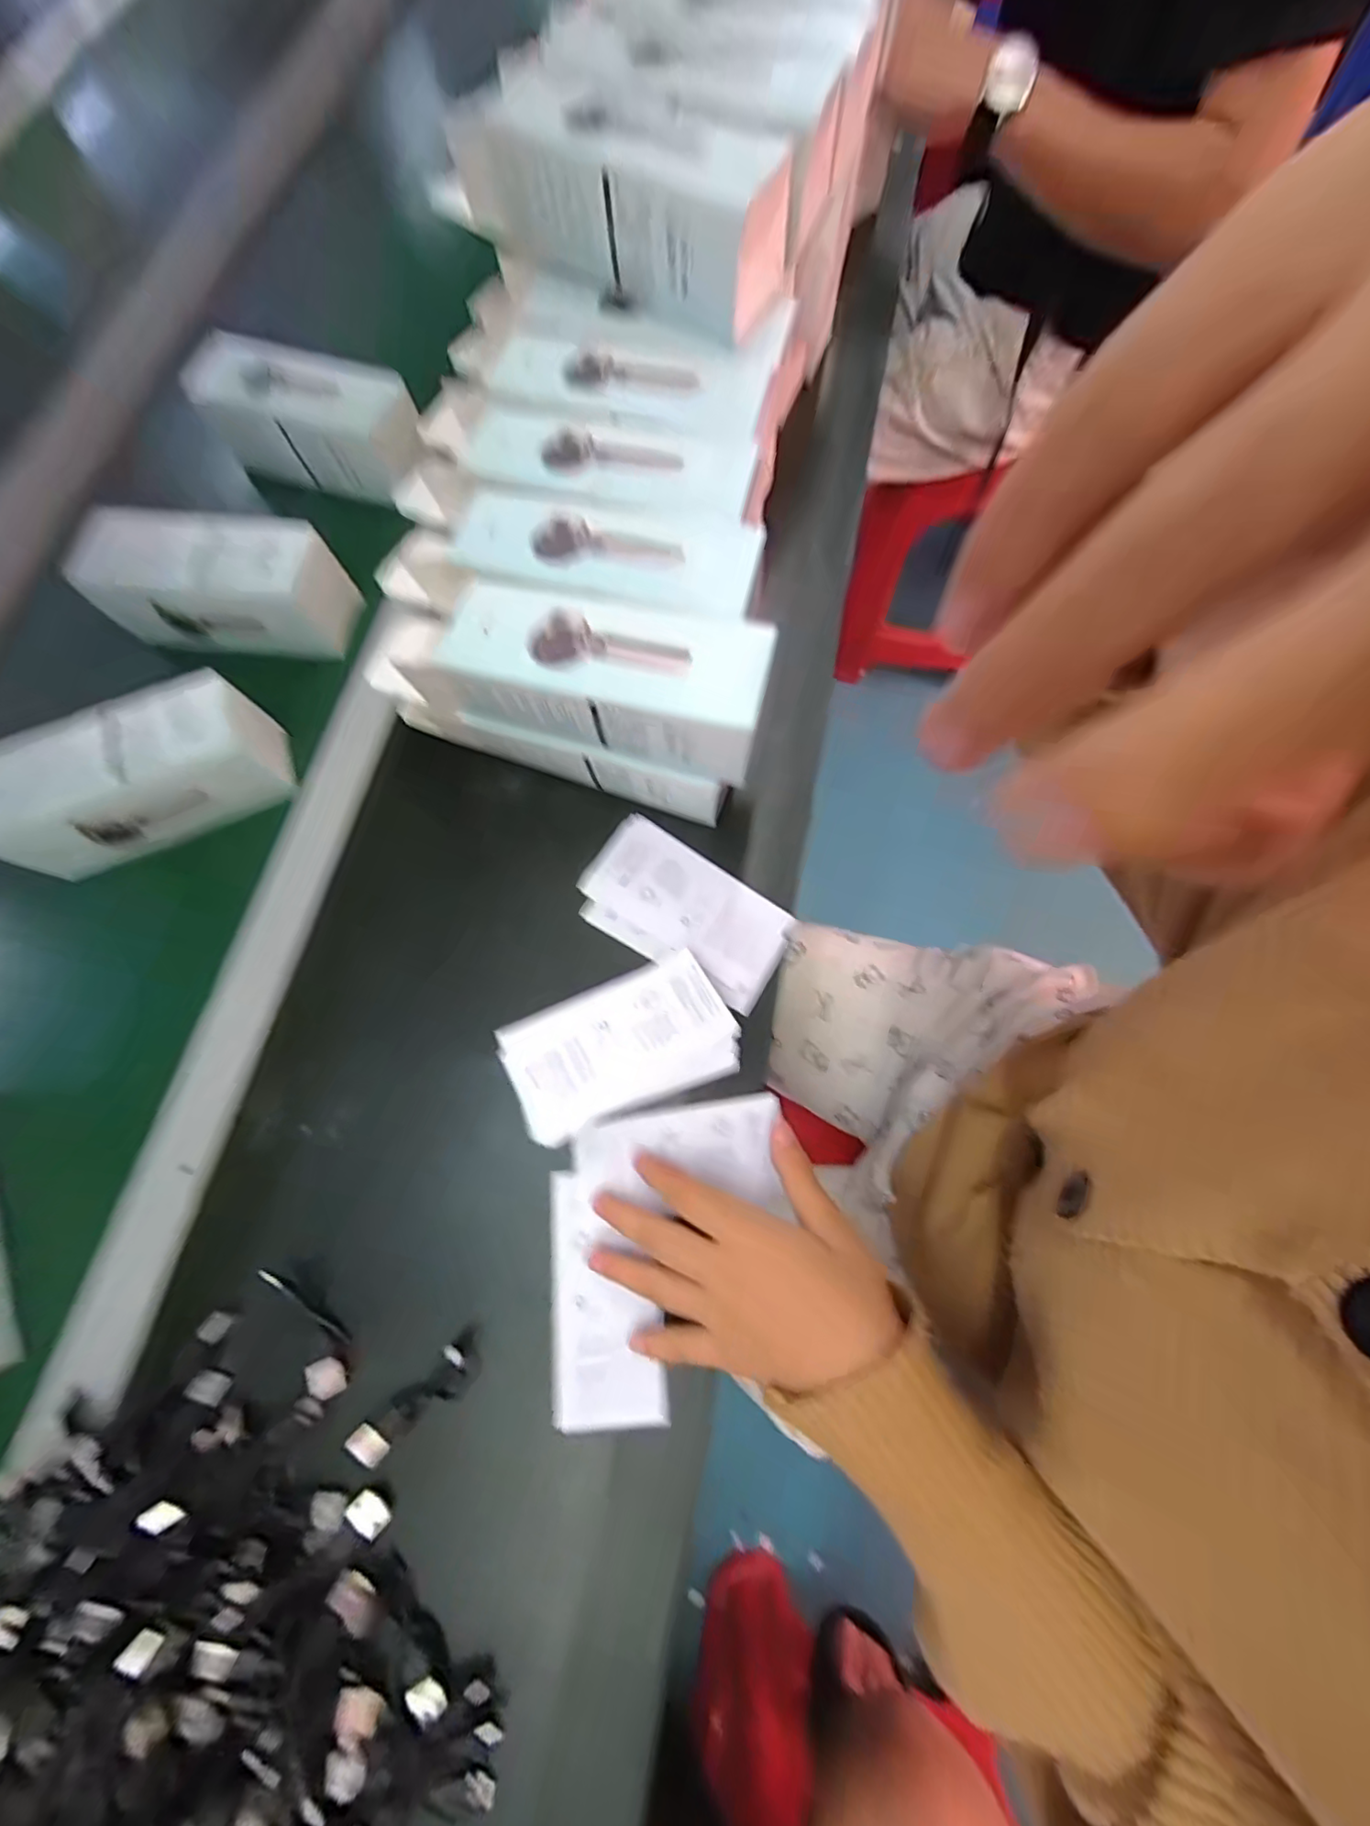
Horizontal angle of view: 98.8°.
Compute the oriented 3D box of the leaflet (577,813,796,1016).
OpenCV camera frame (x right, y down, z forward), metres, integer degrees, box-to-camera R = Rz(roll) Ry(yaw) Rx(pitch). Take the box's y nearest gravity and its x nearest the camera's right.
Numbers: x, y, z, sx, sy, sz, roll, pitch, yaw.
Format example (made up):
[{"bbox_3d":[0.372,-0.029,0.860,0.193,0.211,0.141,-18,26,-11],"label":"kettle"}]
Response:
[{"bbox_3d":[-0.002,-0.002,0.376,0.135,0.008,0.075,33,78,11],"label":"leaflet"}]

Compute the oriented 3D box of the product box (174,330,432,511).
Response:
[{"bbox_3d":[-0.292,-0.389,0.466,0.178,0.070,0.056,18,76,7],"label":"product box"}]

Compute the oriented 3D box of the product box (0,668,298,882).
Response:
[{"bbox_3d":[-0.352,-0.088,0.378,0.167,0.068,0.068,-24,75,-4],"label":"product box"}]

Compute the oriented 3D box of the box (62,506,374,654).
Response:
[{"bbox_3d":[-0.327,-0.238,0.425,0.171,0.064,0.065,8,75,4],"label":"box"}]

